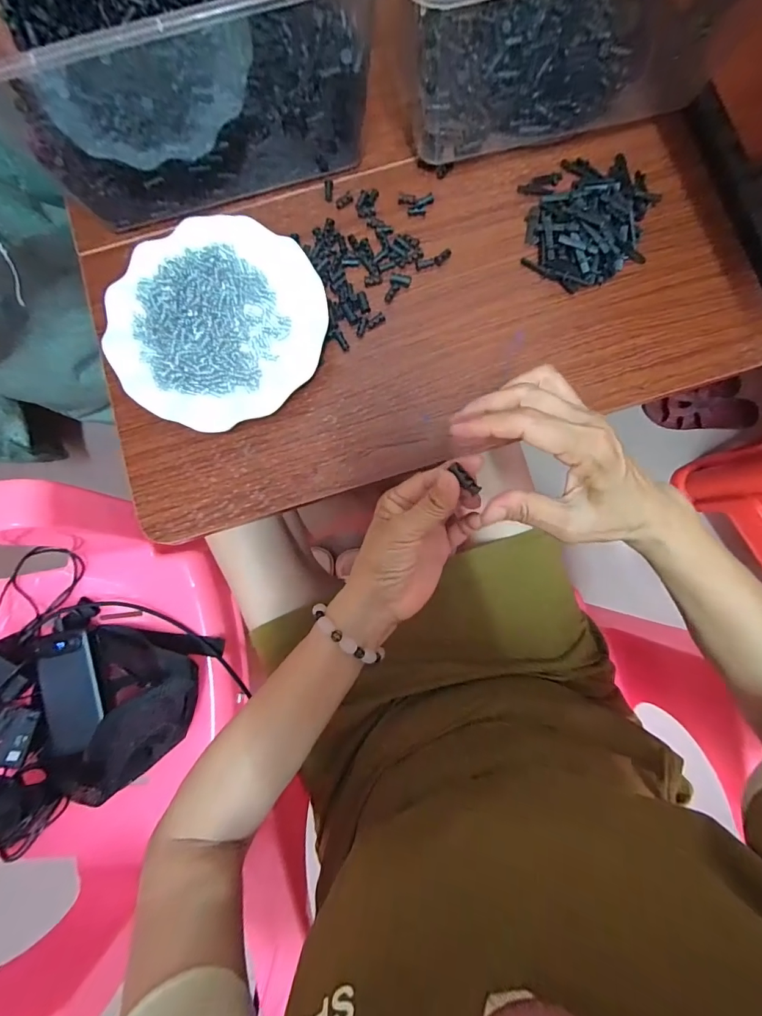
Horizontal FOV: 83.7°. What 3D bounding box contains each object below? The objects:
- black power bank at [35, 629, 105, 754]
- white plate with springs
[{"bbox_3d":[-0.404,0.242,0.559,0.073,0.021,0.151,-7,83,0],"label":"black power bank"},{"bbox_3d":[-0.139,-0.160,0.369,0.180,0.026,0.175,0,87,0],"label":"white plate with springs"}]

